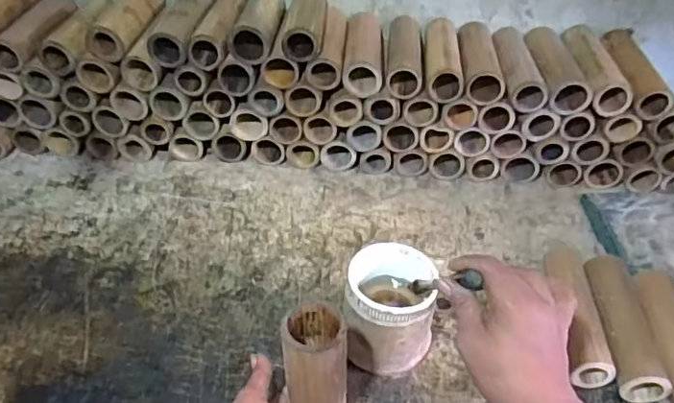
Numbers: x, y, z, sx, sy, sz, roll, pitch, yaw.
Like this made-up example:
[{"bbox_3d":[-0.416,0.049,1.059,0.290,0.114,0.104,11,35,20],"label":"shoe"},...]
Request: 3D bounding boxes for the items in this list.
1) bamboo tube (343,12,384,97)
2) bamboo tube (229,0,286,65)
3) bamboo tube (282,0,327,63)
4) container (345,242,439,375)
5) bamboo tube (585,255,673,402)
[{"bbox_3d":[0.043,-0.233,0.870,0.055,0.050,0.185,2,43,4],"label":"bamboo tube"},{"bbox_3d":[-0.114,-0.273,0.844,0.060,0.050,0.174,2,43,4],"label":"bamboo tube"},{"bbox_3d":[-0.045,-0.276,0.837,0.054,0.045,0.187,0,43,2],"label":"bamboo tube"},{"bbox_3d":[0.057,0.125,0.639,0.100,0.114,0.105,2,43,4],"label":"container"},{"bbox_3d":[0.333,0.146,0.663,0.052,0.048,0.175,1,43,3],"label":"bamboo tube"}]

